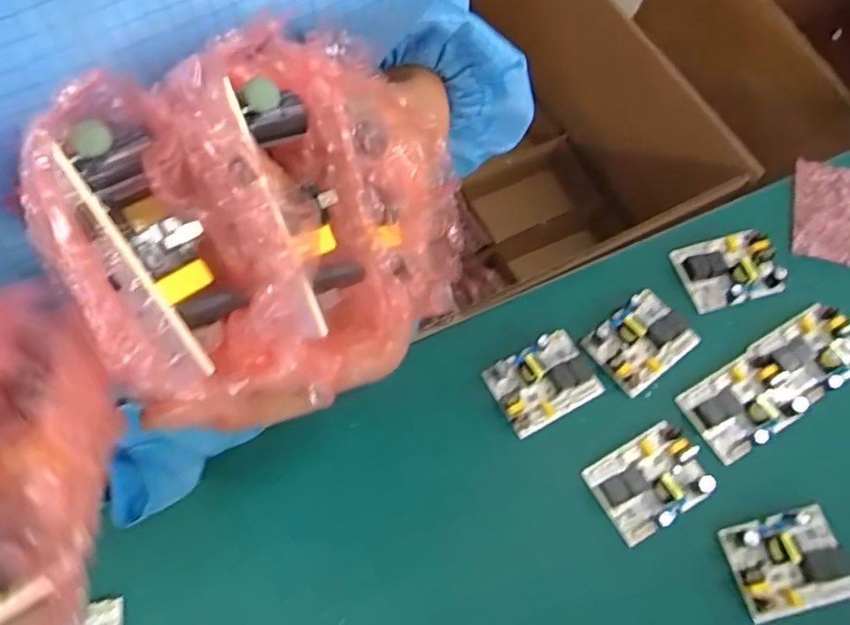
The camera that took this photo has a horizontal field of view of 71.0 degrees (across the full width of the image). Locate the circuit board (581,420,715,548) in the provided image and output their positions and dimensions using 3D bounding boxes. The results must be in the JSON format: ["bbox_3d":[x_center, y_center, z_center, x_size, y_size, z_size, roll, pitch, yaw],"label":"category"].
[{"bbox_3d":[0.173,0.127,0.455,0.082,0.025,0.062,-27,70,-13],"label":"circuit board"}]

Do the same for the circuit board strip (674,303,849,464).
[{"bbox_3d":[0.291,0.051,0.490,0.163,0.022,0.062,-29,71,-13],"label":"circuit board strip"}]

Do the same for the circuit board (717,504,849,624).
[{"bbox_3d":[0.266,0.178,0.428,0.081,0.020,0.062,-13,68,-7],"label":"circuit board"}]

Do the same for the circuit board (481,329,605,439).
[{"bbox_3d":[0.098,0.054,0.487,0.083,0.028,0.061,-26,70,-12],"label":"circuit board"}]

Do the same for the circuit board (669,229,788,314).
[{"bbox_3d":[0.271,-0.041,0.530,0.083,0.018,0.063,-14,68,-8],"label":"circuit board"}]

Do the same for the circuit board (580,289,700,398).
[{"bbox_3d":[0.185,0.020,0.503,0.083,0.028,0.062,-34,72,-15],"label":"circuit board"}]

